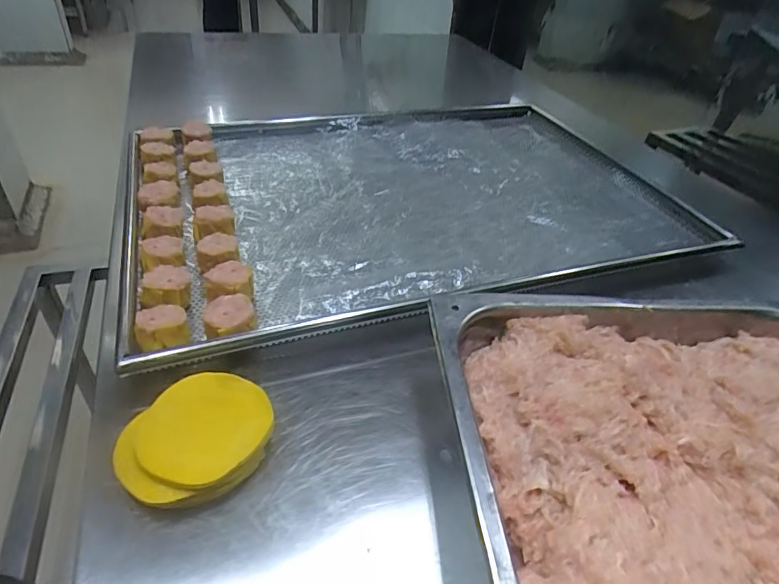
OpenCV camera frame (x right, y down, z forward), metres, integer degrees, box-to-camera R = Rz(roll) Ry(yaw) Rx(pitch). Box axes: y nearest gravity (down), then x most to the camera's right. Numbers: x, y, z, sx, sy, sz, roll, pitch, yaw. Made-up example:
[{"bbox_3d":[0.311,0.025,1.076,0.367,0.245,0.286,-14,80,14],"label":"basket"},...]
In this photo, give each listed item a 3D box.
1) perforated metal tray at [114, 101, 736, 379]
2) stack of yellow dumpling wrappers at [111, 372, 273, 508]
[{"bbox_3d":[0.034,-0.119,0.586,0.621,0.034,0.428,-11,44,-21],"label":"perforated metal tray"},{"bbox_3d":[-0.121,0.095,0.309,0.074,0.031,0.087,21,42,16],"label":"stack of yellow dumpling wrappers"}]

